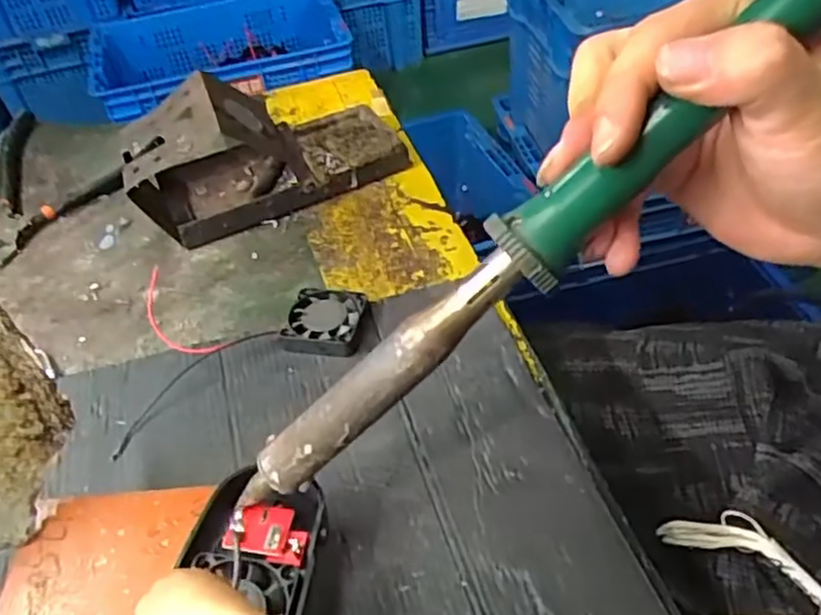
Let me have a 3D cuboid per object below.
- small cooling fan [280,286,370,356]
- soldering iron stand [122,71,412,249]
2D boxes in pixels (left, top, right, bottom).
[{"bbox_3d":[-0.045,0.008,0.380,0.041,0.011,0.041,-2,48,2],"label":"small cooling fan"},{"bbox_3d":[-0.096,-0.111,0.459,0.176,0.082,0.078,-22,47,-15],"label":"soldering iron stand"}]

